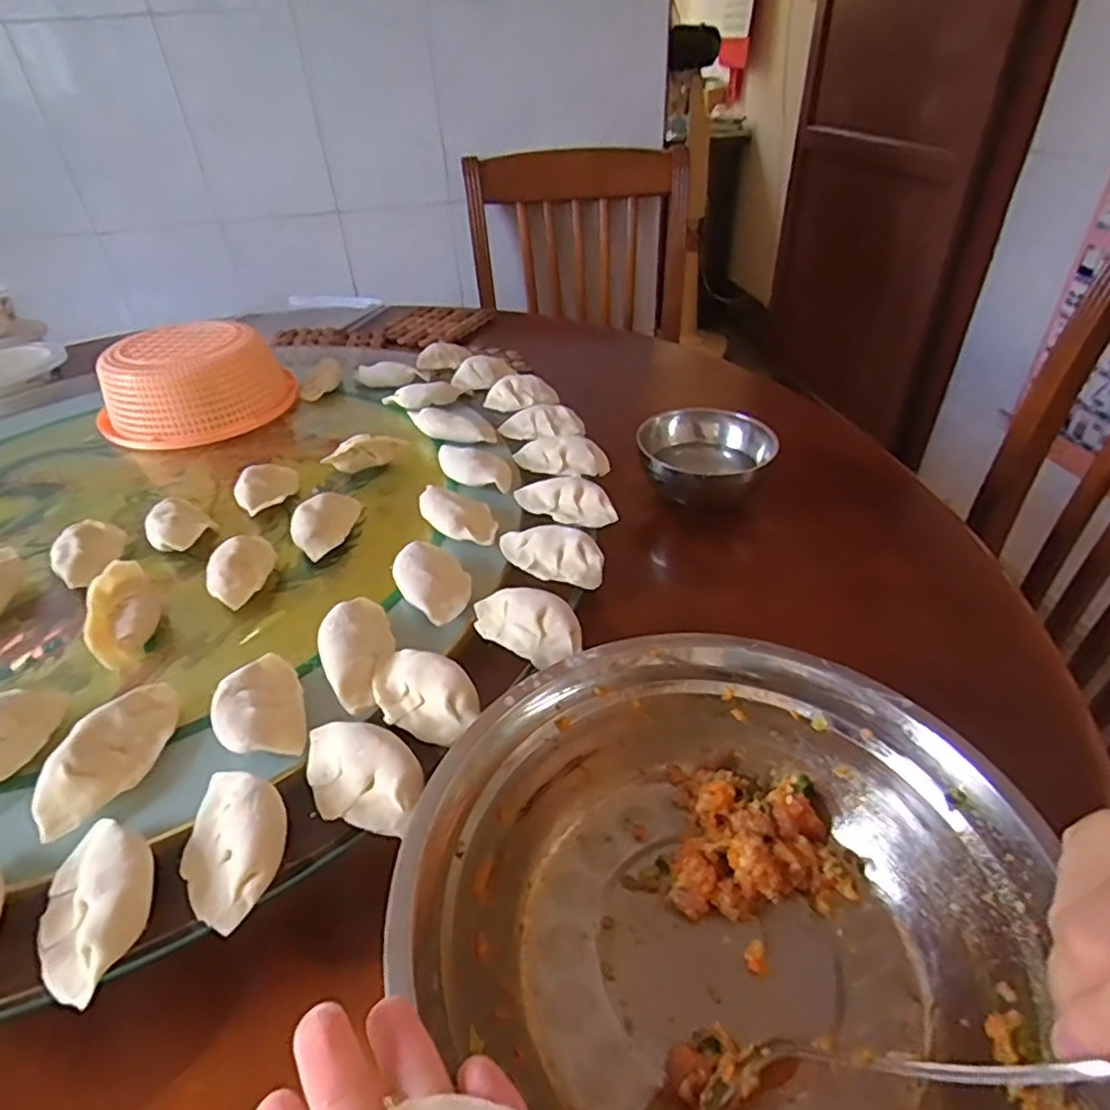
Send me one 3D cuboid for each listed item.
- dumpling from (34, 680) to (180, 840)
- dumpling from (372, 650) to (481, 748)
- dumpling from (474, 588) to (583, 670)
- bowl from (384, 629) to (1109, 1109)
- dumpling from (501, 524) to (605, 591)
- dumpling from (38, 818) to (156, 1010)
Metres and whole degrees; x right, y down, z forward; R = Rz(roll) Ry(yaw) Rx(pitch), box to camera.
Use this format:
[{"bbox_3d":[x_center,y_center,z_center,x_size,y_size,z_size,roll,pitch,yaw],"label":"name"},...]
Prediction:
[{"bbox_3d":[-0.209,0.091,0.313,0.031,0.020,0.080,6,39,11],"label":"dumpling"},{"bbox_3d":[-0.068,0.068,0.332,0.063,0.021,0.036,21,44,28],"label":"dumpling"},{"bbox_3d":[-0.016,0.036,0.371,0.065,0.022,0.033,22,44,28],"label":"dumpling"},{"bbox_3d":[0.072,0.139,0.273,0.230,0.071,0.214,-2,38,1],"label":"bowl"},{"bbox_3d":[-0.003,-0.002,0.422,0.069,0.020,0.034,9,39,15],"label":"dumpling"},{"bbox_3d":[-0.179,0.132,0.256,0.039,0.017,0.067,-21,41,-21],"label":"dumpling"}]

